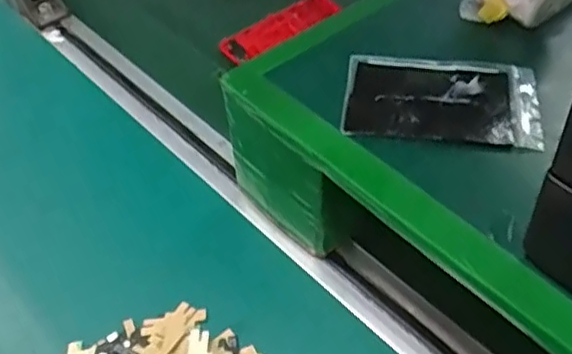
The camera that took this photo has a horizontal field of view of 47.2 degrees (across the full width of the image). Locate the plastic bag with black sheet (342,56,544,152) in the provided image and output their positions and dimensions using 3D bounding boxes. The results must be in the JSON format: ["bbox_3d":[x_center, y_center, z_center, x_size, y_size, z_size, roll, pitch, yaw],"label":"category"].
[{"bbox_3d":[0.090,-0.045,0.382,0.108,0.007,0.068,6,47,7],"label":"plastic bag with black sheet"}]

